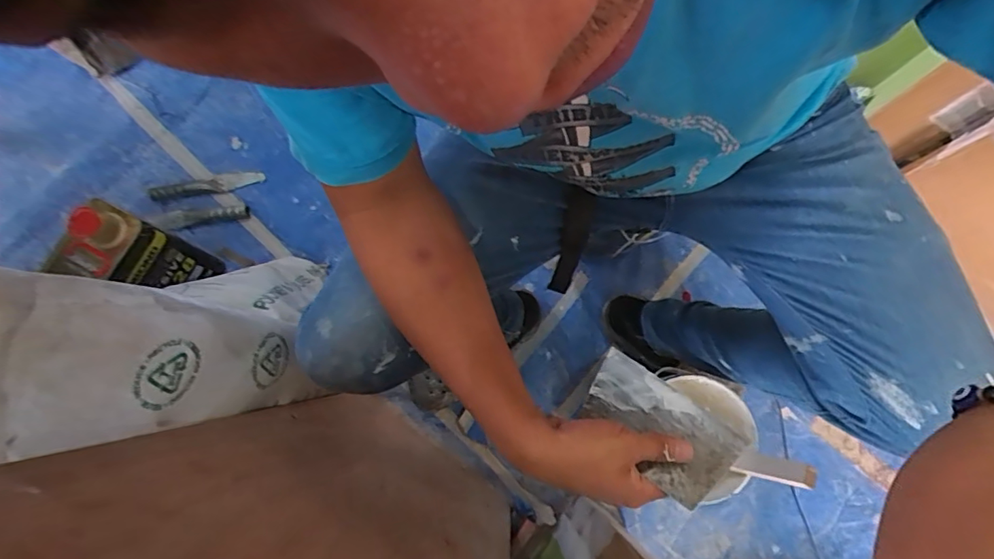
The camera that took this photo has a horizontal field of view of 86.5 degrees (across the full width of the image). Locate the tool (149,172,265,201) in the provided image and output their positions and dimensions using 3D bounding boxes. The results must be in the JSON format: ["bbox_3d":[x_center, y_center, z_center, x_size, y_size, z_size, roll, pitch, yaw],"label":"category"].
[{"bbox_3d":[-0.552,-0.179,1.006,0.205,0.016,0.034,-12,78,-3],"label":"tool"}]

